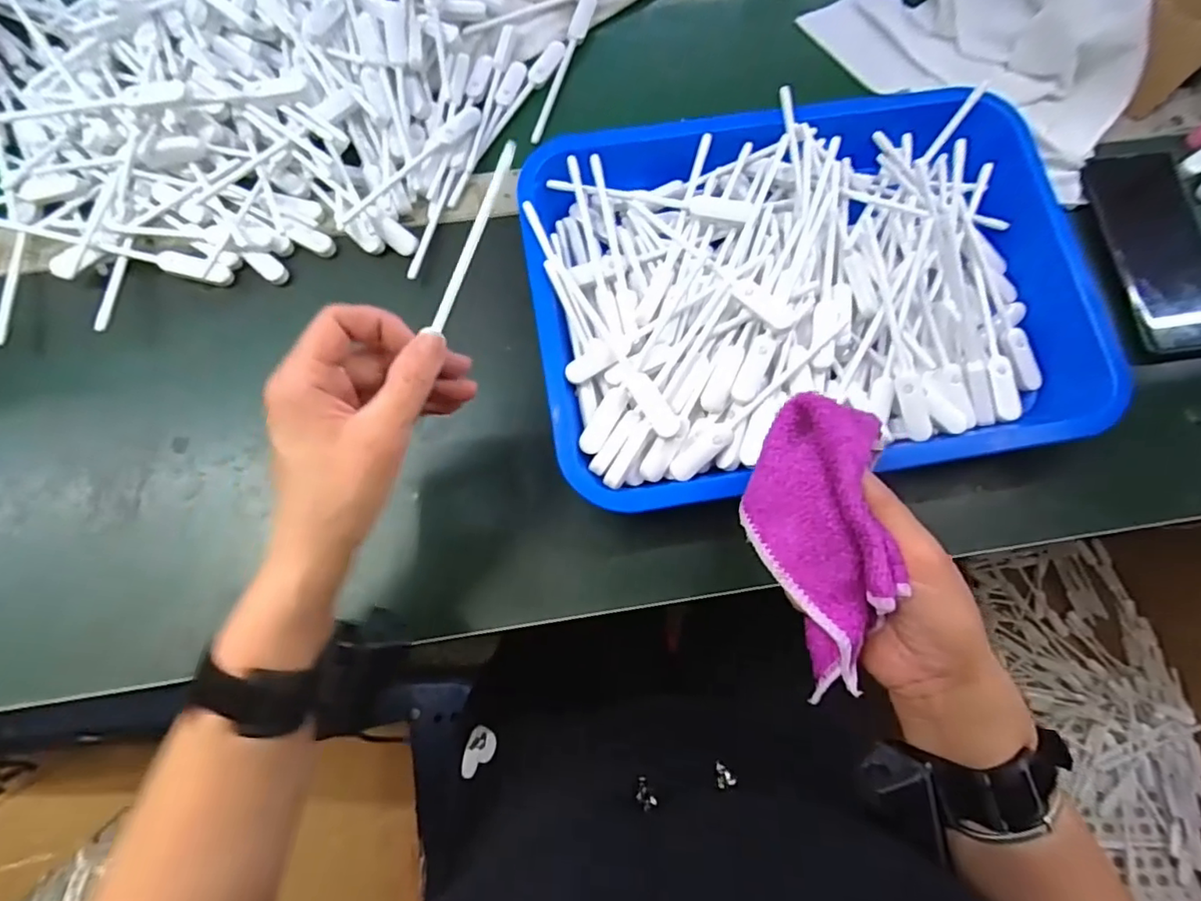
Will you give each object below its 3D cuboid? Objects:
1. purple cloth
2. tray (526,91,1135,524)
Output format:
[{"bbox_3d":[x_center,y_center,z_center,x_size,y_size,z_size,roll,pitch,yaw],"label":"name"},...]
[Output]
[{"bbox_3d":[0.110,0.048,0.307,0.064,0.051,0.149,-4,83,-2],"label":"purple cloth"},{"bbox_3d":[0.145,-0.112,0.400,0.369,0.057,0.259,-8,76,-3],"label":"tray"}]

